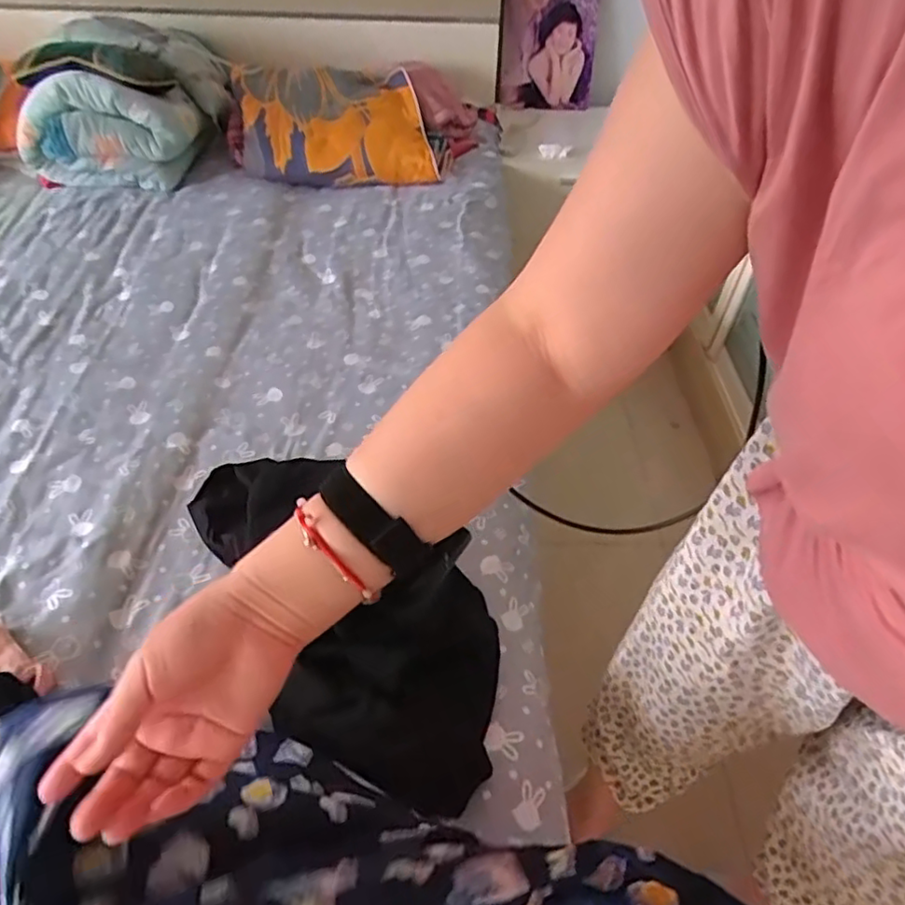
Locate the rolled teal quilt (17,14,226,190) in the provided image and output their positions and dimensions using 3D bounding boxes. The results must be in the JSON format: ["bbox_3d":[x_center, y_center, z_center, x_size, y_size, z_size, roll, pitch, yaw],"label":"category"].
[{"bbox_3d":[-0.755,-0.824,1.489,0.441,0.239,0.526,-12,48,-13],"label":"rolled teal quilt"}]

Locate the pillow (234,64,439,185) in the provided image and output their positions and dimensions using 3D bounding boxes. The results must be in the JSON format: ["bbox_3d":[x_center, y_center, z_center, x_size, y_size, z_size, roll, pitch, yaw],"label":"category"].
[{"bbox_3d":[-0.302,-0.843,1.583,0.468,0.173,0.419,-8,48,-10],"label":"pillow"}]

